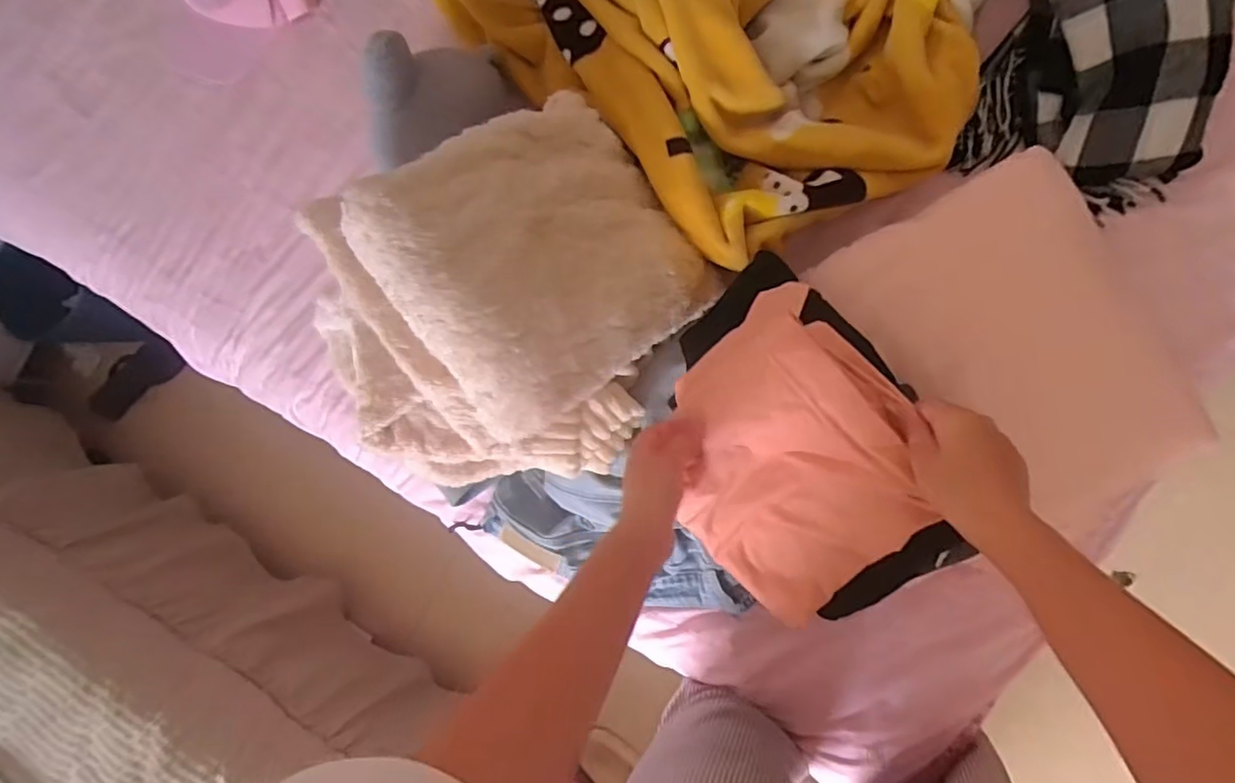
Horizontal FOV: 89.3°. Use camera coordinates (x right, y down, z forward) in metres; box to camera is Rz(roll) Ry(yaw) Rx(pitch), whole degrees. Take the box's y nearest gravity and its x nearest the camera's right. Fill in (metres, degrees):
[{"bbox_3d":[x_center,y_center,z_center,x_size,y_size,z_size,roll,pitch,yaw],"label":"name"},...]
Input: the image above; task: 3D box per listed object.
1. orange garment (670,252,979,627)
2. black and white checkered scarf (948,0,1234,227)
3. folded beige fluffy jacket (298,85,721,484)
[{"bbox_3d":[0.153,0.051,0.563,0.278,0.098,0.227,50,126,21],"label":"orange garment"},{"bbox_3d":[0.519,-0.328,0.650,0.221,0.091,0.239,24,94,7],"label":"black and white checkered scarf"},{"bbox_3d":[-0.113,-0.073,0.620,0.394,0.184,0.335,-33,86,7],"label":"folded beige fluffy jacket"}]

